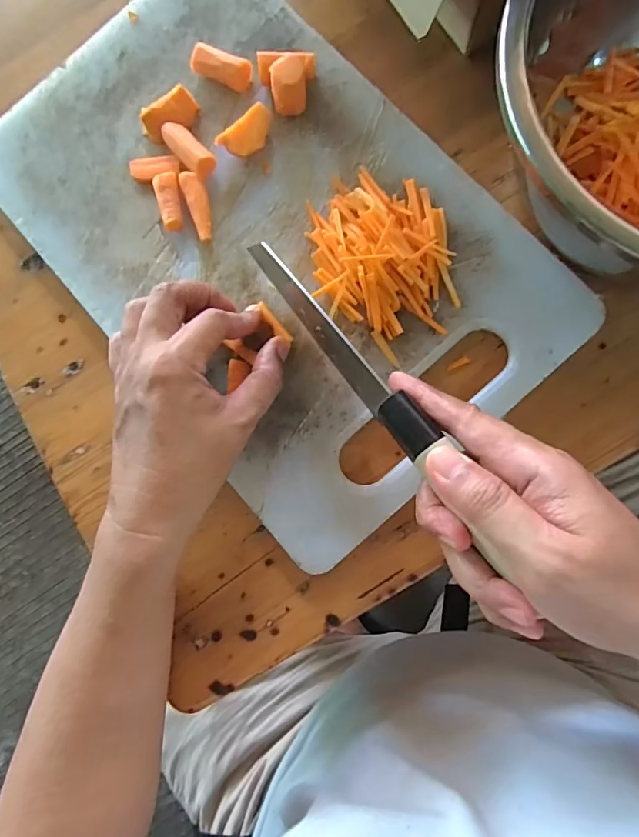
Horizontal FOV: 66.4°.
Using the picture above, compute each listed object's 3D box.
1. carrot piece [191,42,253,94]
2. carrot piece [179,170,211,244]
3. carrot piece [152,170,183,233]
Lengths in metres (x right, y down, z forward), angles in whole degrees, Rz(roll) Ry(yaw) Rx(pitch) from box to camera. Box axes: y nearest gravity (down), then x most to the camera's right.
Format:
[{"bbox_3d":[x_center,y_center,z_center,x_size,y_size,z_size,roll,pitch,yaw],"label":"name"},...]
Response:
[{"bbox_3d":[-0.068,-0.244,0.339,0.041,0.012,0.017,19,86,-5],"label":"carrot piece"},{"bbox_3d":[-0.082,-0.144,0.332,0.013,0.013,0.046,-21,81,3],"label":"carrot piece"},{"bbox_3d":[-0.101,-0.149,0.335,0.015,0.013,0.038,-14,82,4],"label":"carrot piece"}]

